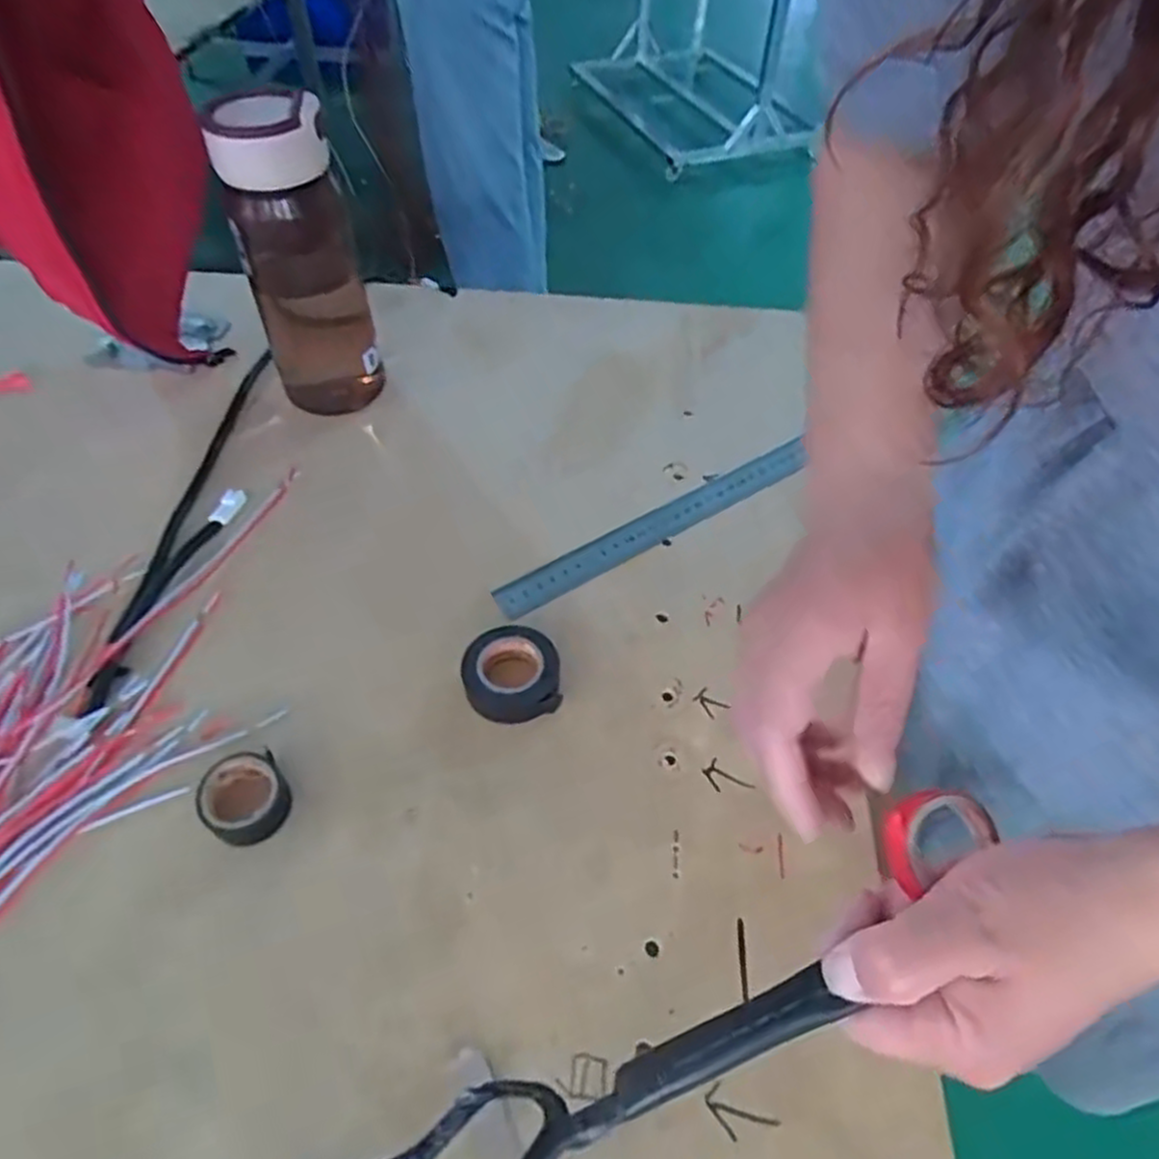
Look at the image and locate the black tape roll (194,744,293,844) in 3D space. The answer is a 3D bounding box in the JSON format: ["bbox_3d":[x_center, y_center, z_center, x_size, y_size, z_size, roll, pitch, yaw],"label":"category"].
[{"bbox_3d":[-0.171,0.111,0.388,0.041,0.018,0.044,1,51,-1],"label":"black tape roll"}]

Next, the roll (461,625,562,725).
[{"bbox_3d":[-0.039,0.054,0.436,0.053,0.022,0.052,1,51,-1],"label":"roll"}]

